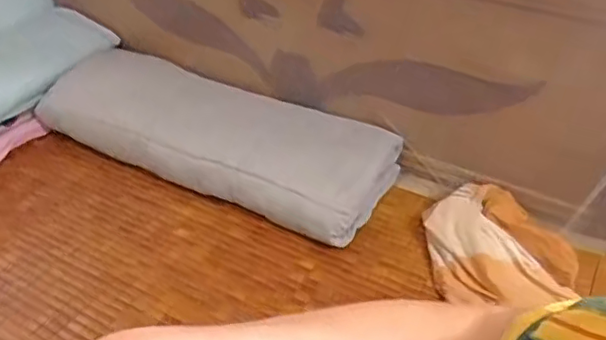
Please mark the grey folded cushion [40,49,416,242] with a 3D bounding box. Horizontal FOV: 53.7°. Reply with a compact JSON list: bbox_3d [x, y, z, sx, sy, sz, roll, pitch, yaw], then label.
[{"bbox_3d":[-0.251,-0.102,1.609,0.955,0.176,0.339,18,40,21],"label":"grey folded cushion"}]

